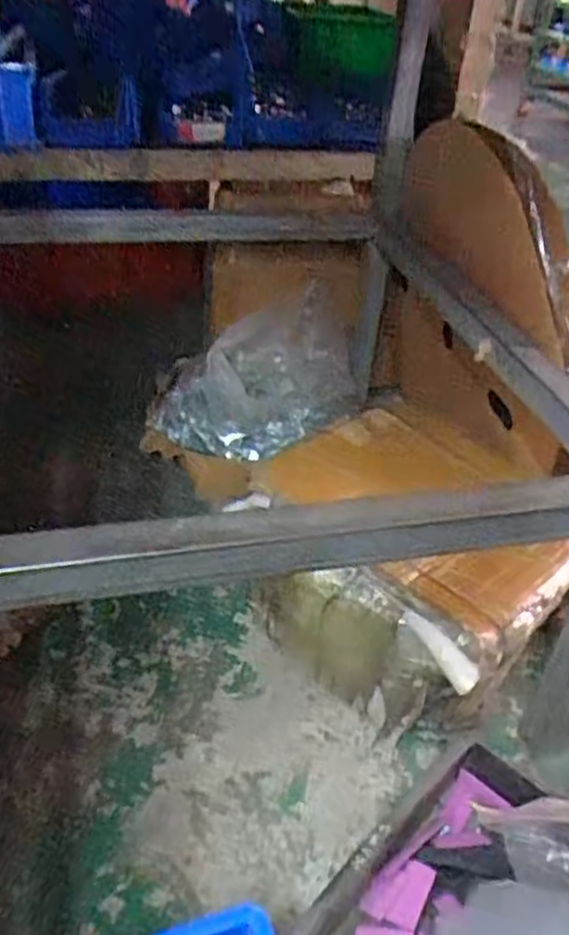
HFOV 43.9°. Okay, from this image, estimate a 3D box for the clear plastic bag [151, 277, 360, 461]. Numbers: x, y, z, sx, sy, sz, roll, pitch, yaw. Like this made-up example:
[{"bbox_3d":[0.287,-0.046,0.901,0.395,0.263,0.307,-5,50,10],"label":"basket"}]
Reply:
[{"bbox_3d":[-0.036,-0.126,0.915,0.267,0.133,0.217,-3,36,-9],"label":"clear plastic bag"}]

